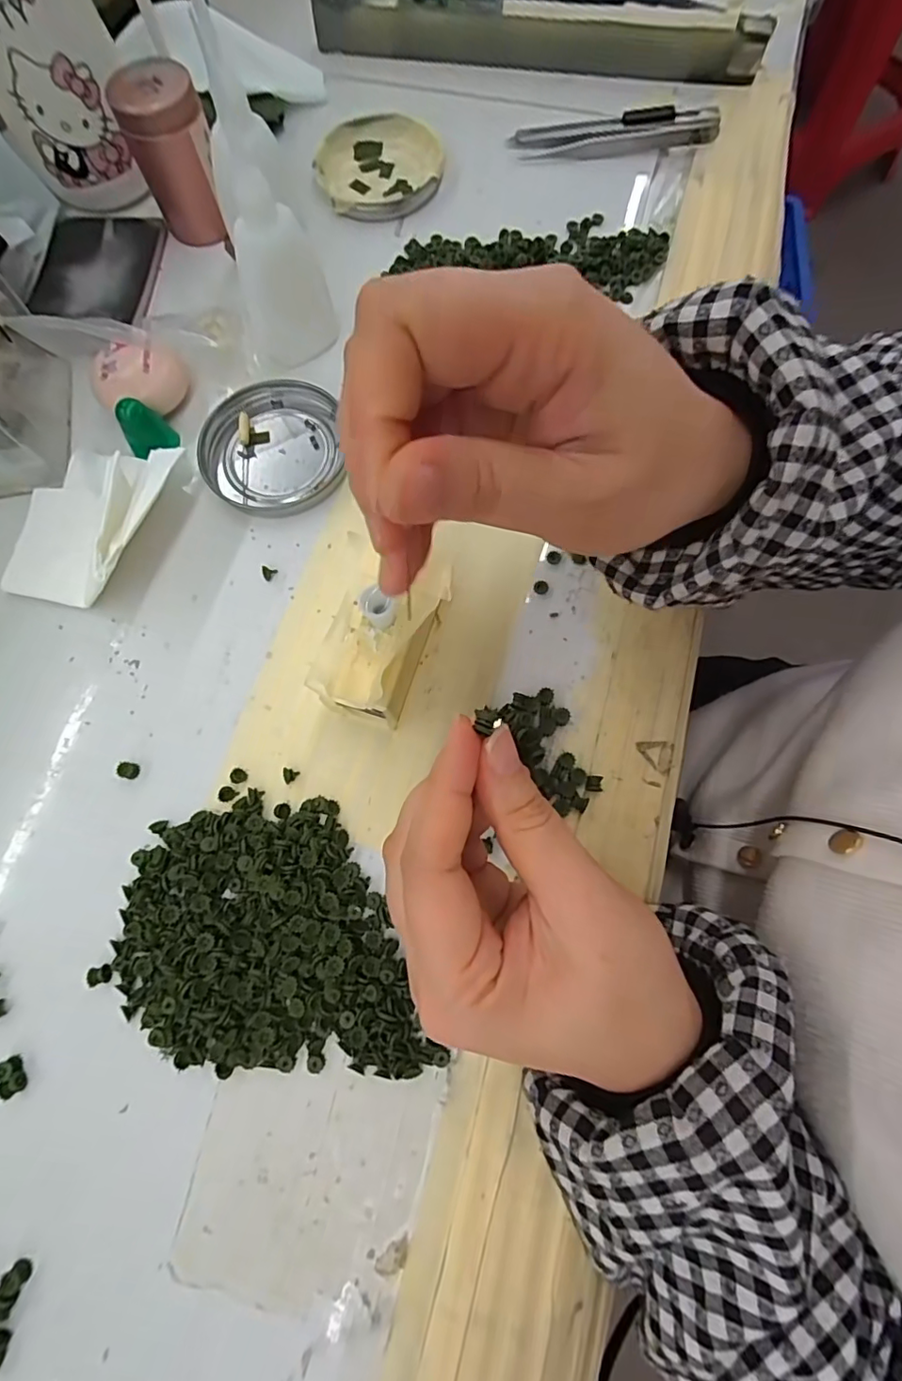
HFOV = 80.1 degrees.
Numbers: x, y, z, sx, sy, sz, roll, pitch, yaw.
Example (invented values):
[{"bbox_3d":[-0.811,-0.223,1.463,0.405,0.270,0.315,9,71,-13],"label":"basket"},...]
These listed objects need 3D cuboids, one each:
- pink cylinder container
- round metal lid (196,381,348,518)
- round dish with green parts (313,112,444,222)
[{"bbox_3d":[-0.155,-0.299,0.304,0.039,0.068,0.048,-30,76,-7],"label":"pink cylinder container"},{"bbox_3d":[-0.095,-0.129,0.286,0.070,0.009,0.076,0,74,1],"label":"round metal lid"},{"bbox_3d":[-0.046,-0.330,0.339,0.078,0.010,0.079,0,74,1],"label":"round dish with green parts"}]

